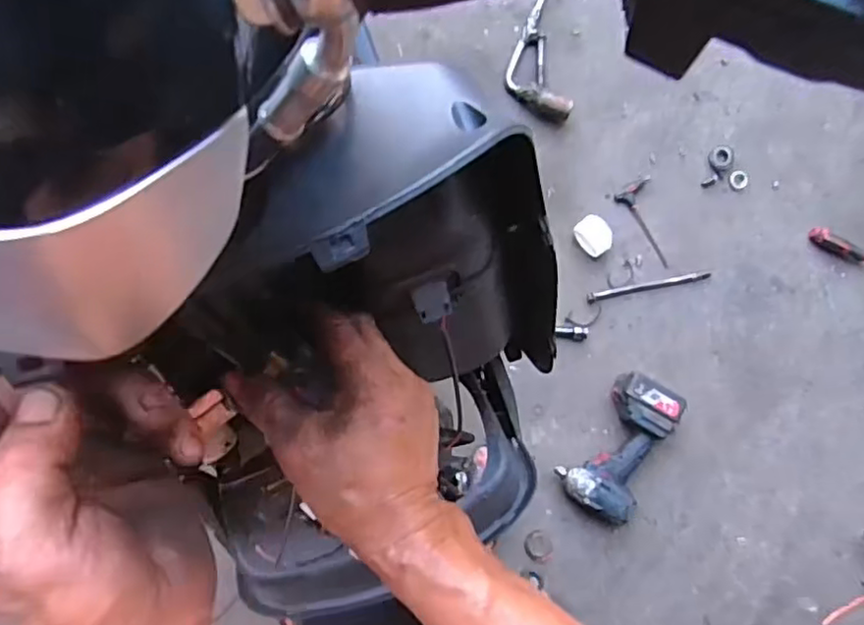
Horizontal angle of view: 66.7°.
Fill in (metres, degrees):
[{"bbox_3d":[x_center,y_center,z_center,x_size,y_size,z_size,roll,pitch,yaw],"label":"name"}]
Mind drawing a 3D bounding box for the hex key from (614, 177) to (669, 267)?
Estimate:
[{"bbox_3d":[0.408,-0.165,1.206,0.073,0.010,0.160,-30,85,-6],"label":"hex key"}]

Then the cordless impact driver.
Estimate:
[{"bbox_3d":[0.323,0.229,1.123,0.136,0.077,0.243,30,83,1],"label":"cordless impact driver"}]

